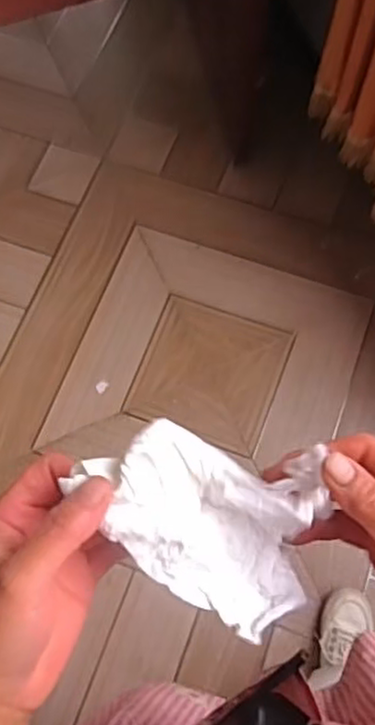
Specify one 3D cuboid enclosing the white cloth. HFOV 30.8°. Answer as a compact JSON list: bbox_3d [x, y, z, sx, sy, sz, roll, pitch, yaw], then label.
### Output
[{"bbox_3d":[0.008,0.075,0.342,0.118,0.065,0.081,25,72,9],"label":"white cloth"}]

